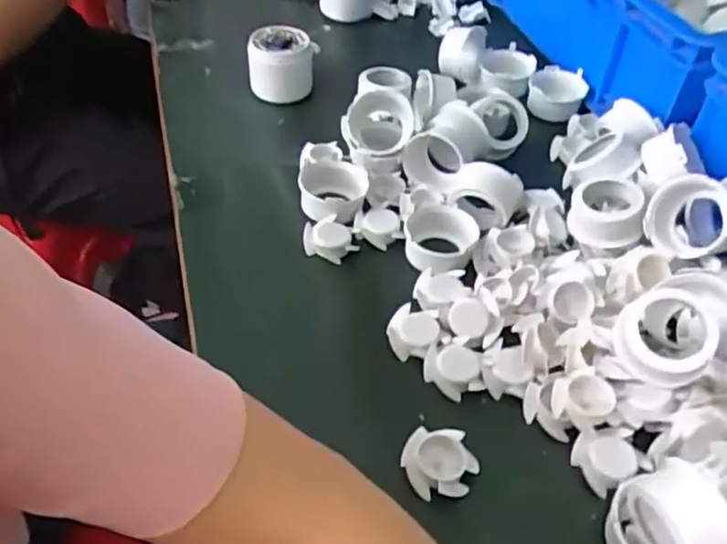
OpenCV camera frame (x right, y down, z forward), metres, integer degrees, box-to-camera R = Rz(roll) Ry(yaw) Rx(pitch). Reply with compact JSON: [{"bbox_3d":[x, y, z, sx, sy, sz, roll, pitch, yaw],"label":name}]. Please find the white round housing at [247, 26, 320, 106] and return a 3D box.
[{"bbox_3d":[-0.076,-0.195,0.608,0.059,0.055,0.059,-2,47,-3],"label":"white round housing"}]

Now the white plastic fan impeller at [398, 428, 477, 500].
[{"bbox_3d":[0.042,0.106,0.364,0.038,0.016,0.036,1,47,-1],"label":"white plastic fan impeller"}]

